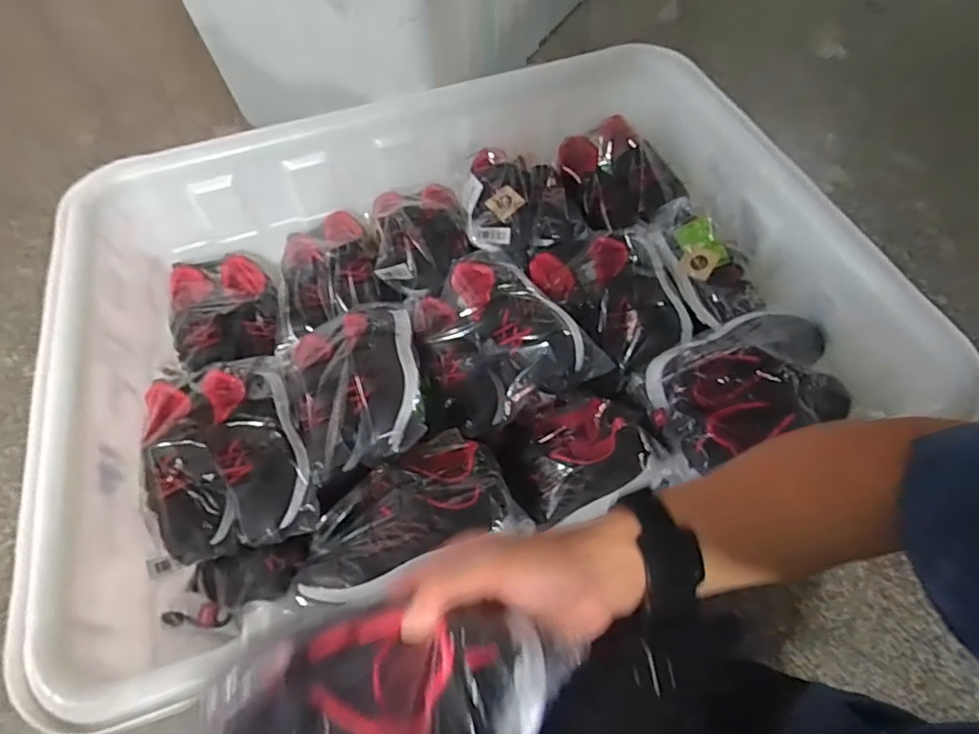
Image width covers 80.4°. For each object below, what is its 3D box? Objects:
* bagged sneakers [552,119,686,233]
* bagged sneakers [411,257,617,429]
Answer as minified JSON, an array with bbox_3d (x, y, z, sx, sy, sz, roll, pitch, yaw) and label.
[{"bbox_3d":[0.197,-0.307,0.912,0.156,0.061,0.193,-21,58,-11],"label":"bagged sneakers"},{"bbox_3d":[0.009,-0.045,0.764,0.210,0.081,0.240,-17,58,-9],"label":"bagged sneakers"}]

